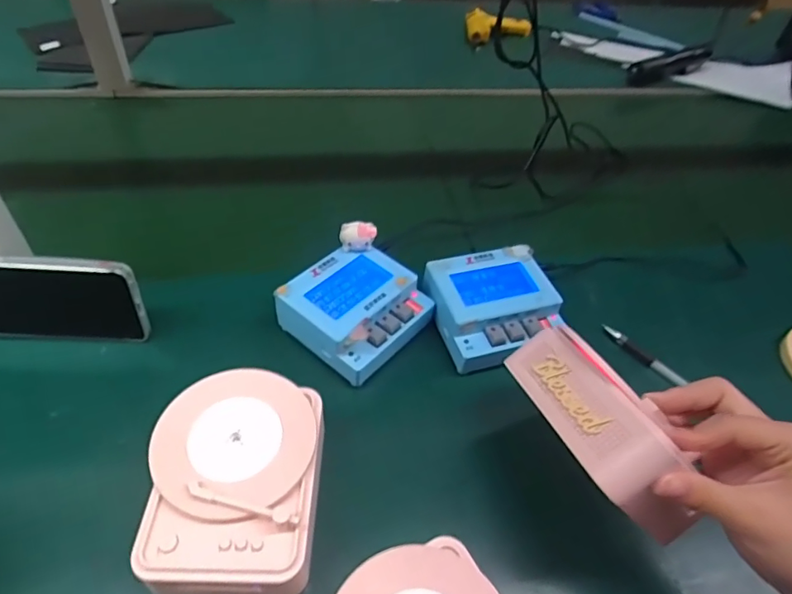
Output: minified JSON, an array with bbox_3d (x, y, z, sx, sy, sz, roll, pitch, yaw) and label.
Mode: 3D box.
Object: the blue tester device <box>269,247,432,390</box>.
[{"bbox_3d":[-0.033,0.007,0.439,0.096,0.038,0.101,35,52,25],"label":"blue tester device"}]

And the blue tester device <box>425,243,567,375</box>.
[{"bbox_3d":[0.088,0.009,0.451,0.101,0.043,0.099,-10,48,-16],"label":"blue tester device"}]

